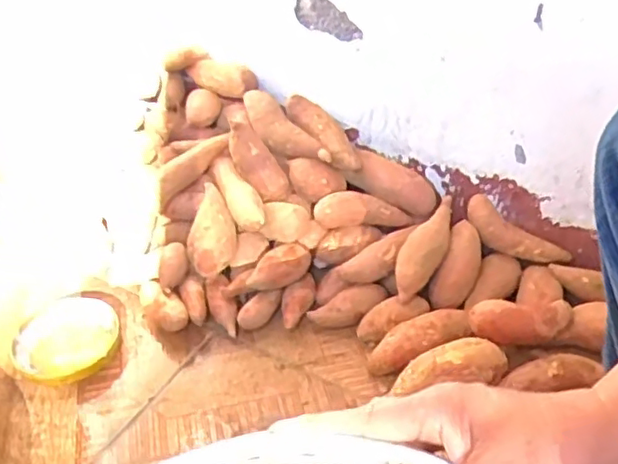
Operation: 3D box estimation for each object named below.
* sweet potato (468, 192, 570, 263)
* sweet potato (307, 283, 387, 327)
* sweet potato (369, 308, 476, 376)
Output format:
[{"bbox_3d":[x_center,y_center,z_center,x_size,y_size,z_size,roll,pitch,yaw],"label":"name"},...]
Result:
[{"bbox_3d":[0.274,0.006,0.854,0.145,0.034,0.044,31,44,7],"label":"sweet potato"},{"bbox_3d":[0.053,0.099,0.829,0.106,0.047,0.038,-7,39,-10],"label":"sweet potato"},{"bbox_3d":[0.139,0.138,0.782,0.130,0.056,0.046,-16,40,-23],"label":"sweet potato"}]

